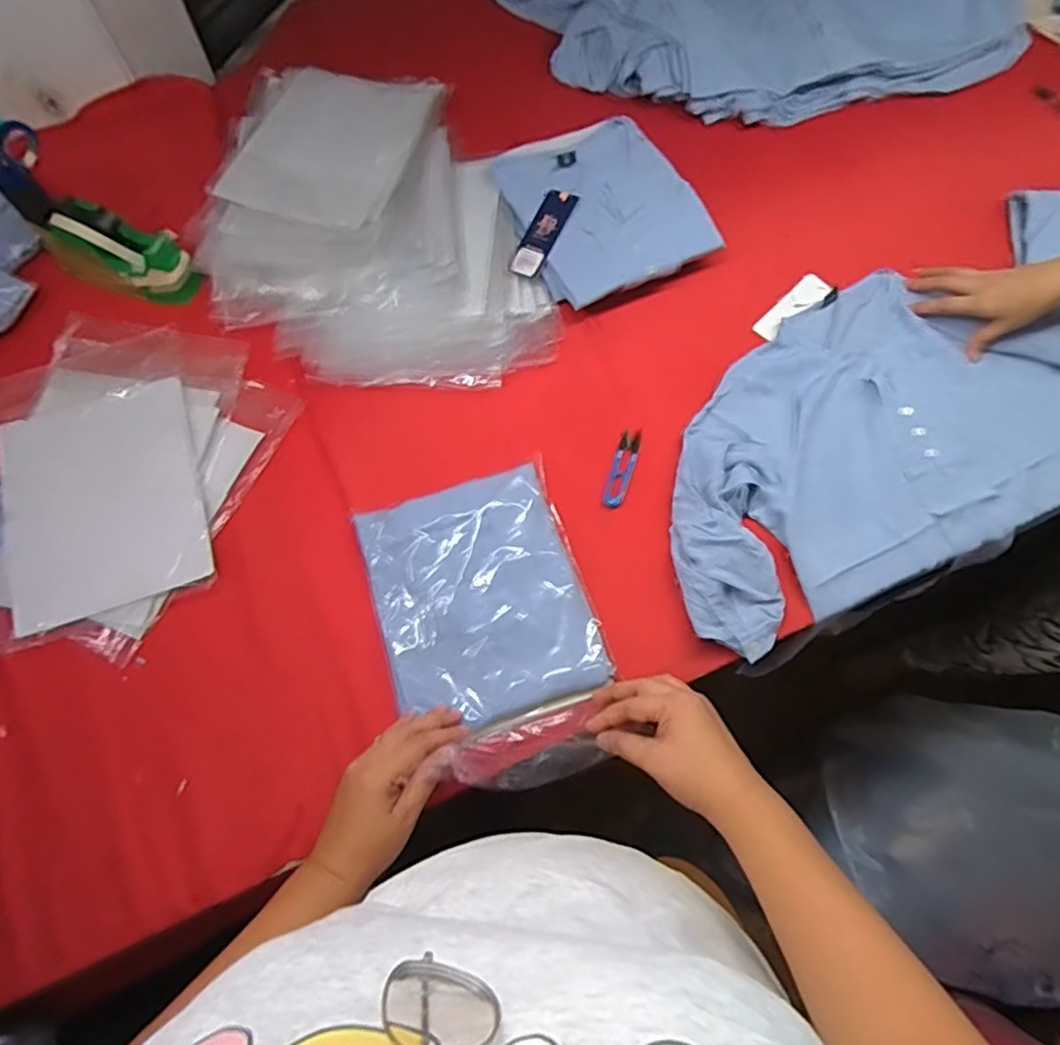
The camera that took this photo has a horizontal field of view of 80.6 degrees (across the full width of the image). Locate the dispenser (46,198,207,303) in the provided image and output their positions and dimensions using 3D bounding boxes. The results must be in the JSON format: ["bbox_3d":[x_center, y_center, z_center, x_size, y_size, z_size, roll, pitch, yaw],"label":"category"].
[{"bbox_3d":[-0.506,-0.333,0.760,0.193,0.087,0.073,14,67,7],"label":"dispenser"}]

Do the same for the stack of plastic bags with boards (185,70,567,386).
[{"bbox_3d":[-0.227,-0.396,0.805,0.390,0.063,0.552,-19,68,-7],"label":"stack of plastic bags with boards"}]

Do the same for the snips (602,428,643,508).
[{"bbox_3d":[0.108,-0.065,0.720,0.025,0.004,0.103,17,68,8],"label":"snips"}]

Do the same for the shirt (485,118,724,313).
[{"bbox_3d":[0.079,-0.413,0.800,0.230,0.037,0.285,-25,68,-10],"label":"shirt"}]

